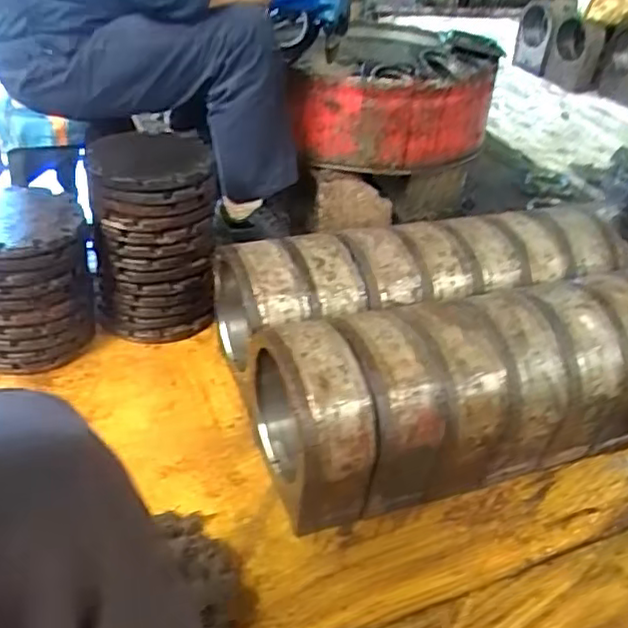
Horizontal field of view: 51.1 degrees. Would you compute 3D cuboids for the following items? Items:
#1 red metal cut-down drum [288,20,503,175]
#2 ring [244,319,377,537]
[{"bbox_3d":[0.176,-0.488,1.475,0.415,0.227,0.448,6,34,2],"label":"red metal cut-down drum"},{"bbox_3d":[-0.016,0.138,0.871,0.094,0.241,0.224,-12,38,-23],"label":"ring"}]

